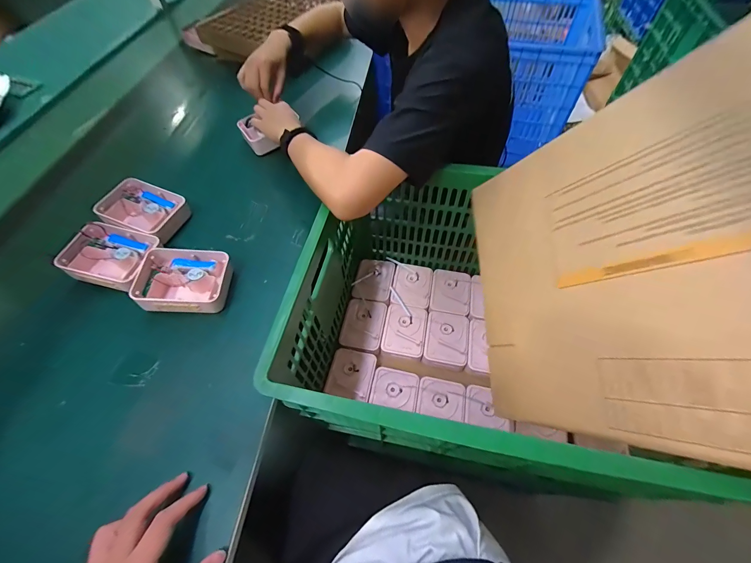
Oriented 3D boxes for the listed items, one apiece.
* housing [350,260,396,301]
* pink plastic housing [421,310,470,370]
[{"bbox_3d":[-0.002,-0.006,0.839,0.096,0.024,0.129,11,62,6],"label":"housing"},{"bbox_3d":[0.168,0.135,0.759,0.097,0.040,0.128,11,62,6],"label":"pink plastic housing"}]

